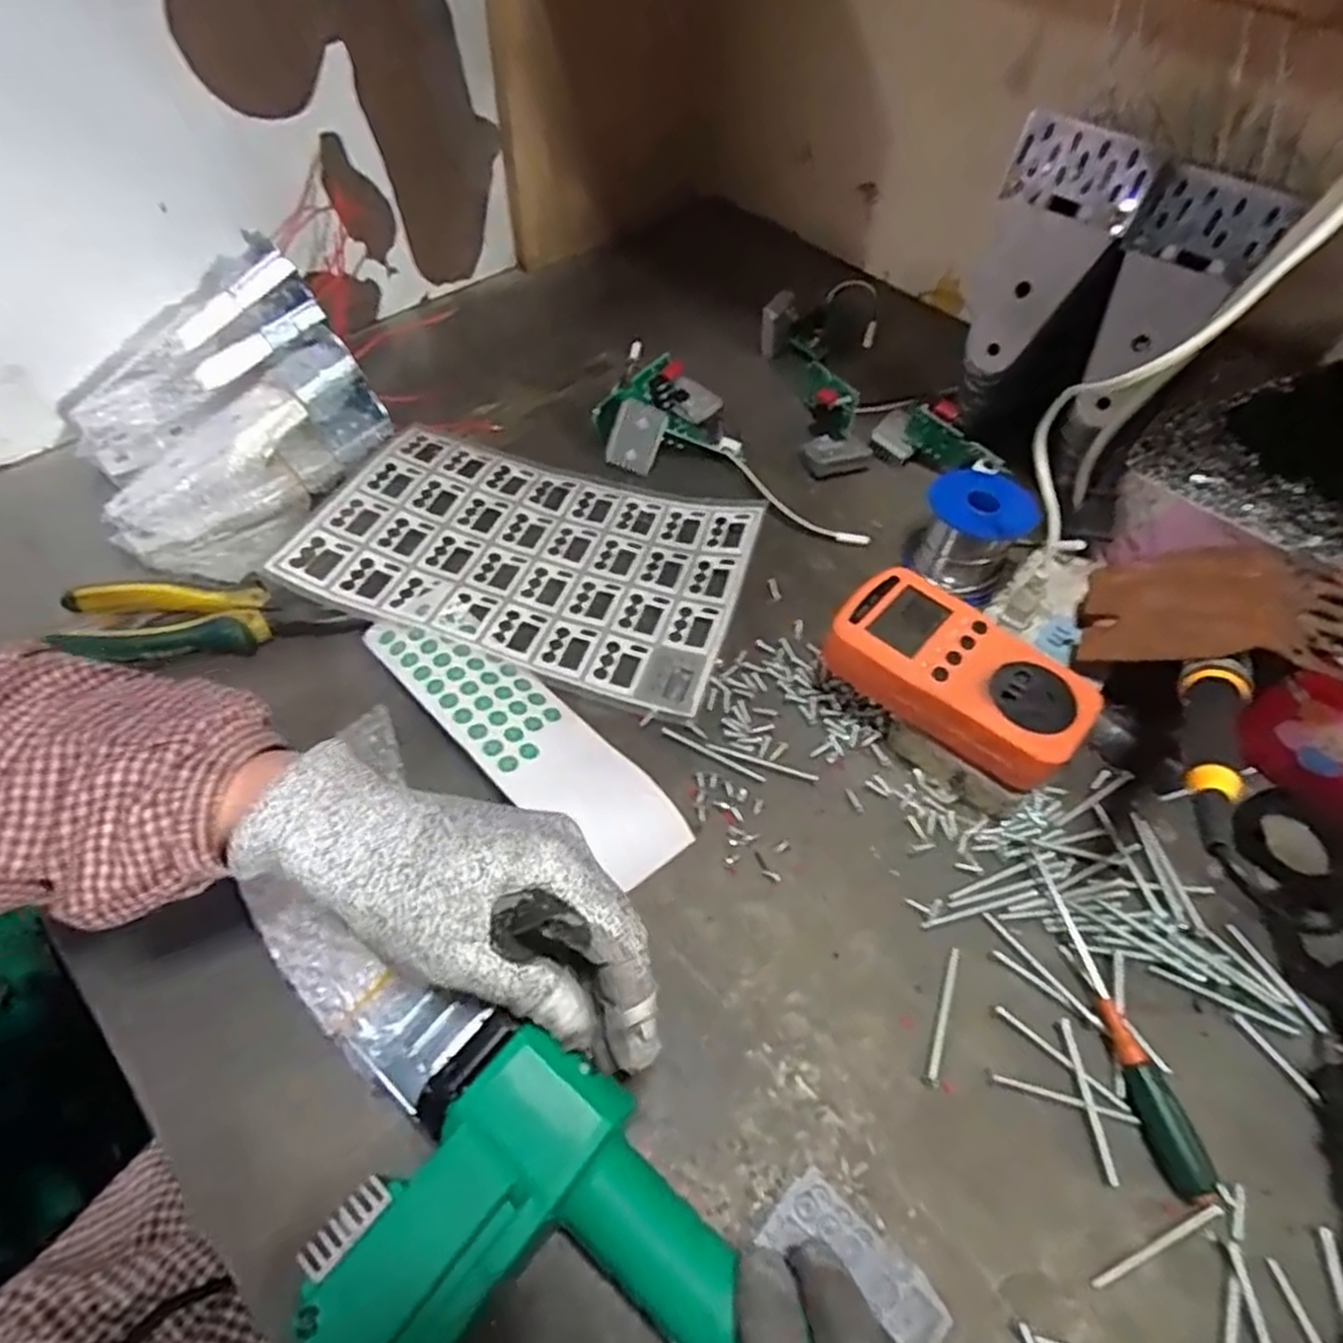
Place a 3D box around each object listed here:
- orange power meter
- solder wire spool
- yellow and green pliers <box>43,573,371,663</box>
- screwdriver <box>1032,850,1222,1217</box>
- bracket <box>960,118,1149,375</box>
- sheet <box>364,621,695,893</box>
[{"bbox_3d":[0.144,0.002,0.380,0.124,0.030,0.067,36,60,19],"label":"orange power meter"},{"bbox_3d":[0.192,-0.089,0.480,0.064,0.056,0.064,2,55,-3],"label":"solder wire spool"},{"bbox_3d":[-0.264,-0.031,0.427,0.162,0.014,0.048,-1,55,-5],"label":"yellow and green pliers"},{"bbox_3d":[0.196,0.153,0.333,0.018,0.014,0.146,-8,56,-10],"label":"screwdriver"},{"bbox_3d":[0.222,-0.247,0.452,0.072,0.129,0.010,32,43,19],"label":"bracket"},{"bbox_3d":[-0.082,0.031,0.402,0.210,0.014,0.058,38,61,20],"label":"sheet"}]

